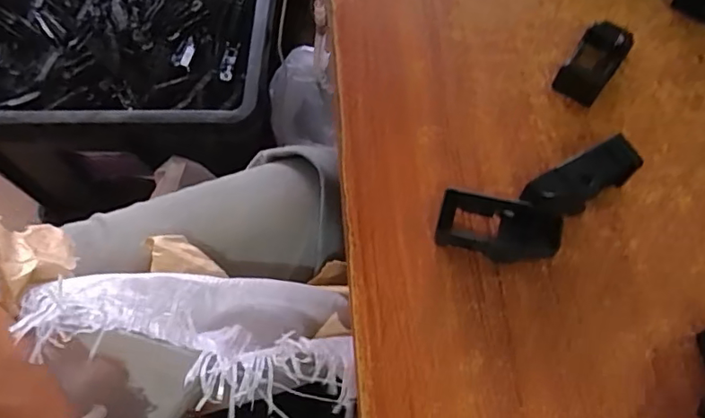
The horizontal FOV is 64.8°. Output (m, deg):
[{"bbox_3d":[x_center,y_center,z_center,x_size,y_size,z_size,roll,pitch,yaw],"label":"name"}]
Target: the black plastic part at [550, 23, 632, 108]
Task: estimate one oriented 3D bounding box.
[{"bbox_3d":[0.120,-0.073,0.274,0.022,0.016,0.041,35,71,15],"label":"black plastic part"}]

